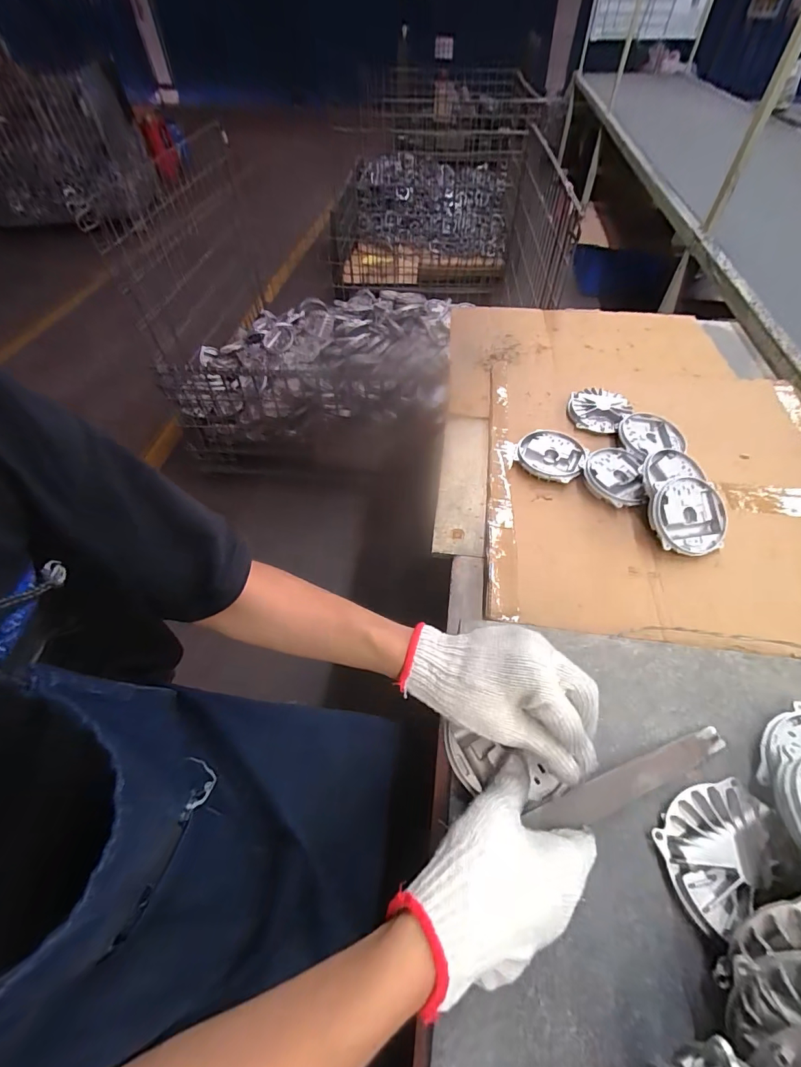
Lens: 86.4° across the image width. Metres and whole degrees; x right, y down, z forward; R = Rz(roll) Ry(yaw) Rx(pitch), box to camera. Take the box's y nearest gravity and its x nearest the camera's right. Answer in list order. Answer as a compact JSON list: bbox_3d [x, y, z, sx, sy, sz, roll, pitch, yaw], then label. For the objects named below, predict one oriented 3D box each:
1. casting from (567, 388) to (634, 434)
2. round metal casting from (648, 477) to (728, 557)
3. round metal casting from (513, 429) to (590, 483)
[{"bbox_3d":[0.354,-0.221,0.761,0.102,0.033,0.085,19,55,15],"label":"casting"},{"bbox_3d":[0.402,-0.024,0.592,0.117,0.015,0.105,-10,84,-13],"label":"round metal casting"},{"bbox_3d":[0.249,-0.131,0.702,0.108,0.019,0.119,26,57,19],"label":"round metal casting"}]

